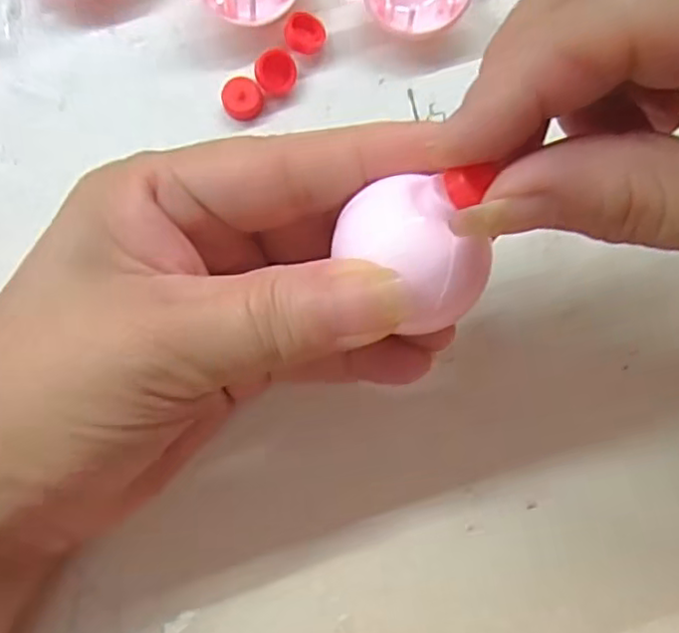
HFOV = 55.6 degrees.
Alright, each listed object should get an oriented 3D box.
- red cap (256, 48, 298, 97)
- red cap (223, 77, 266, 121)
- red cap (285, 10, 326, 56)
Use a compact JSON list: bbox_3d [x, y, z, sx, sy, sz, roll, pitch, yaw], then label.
[{"bbox_3d":[-0.019,-0.074,0.196,0.012,0.008,0.012,0,85,-4],"label":"red cap"},{"bbox_3d":[-0.029,-0.066,0.196,0.012,0.006,0.011,0,85,-4],"label":"red cap"},{"bbox_3d":[-0.010,-0.087,0.197,0.012,0.008,0.011,1,85,-4],"label":"red cap"}]

